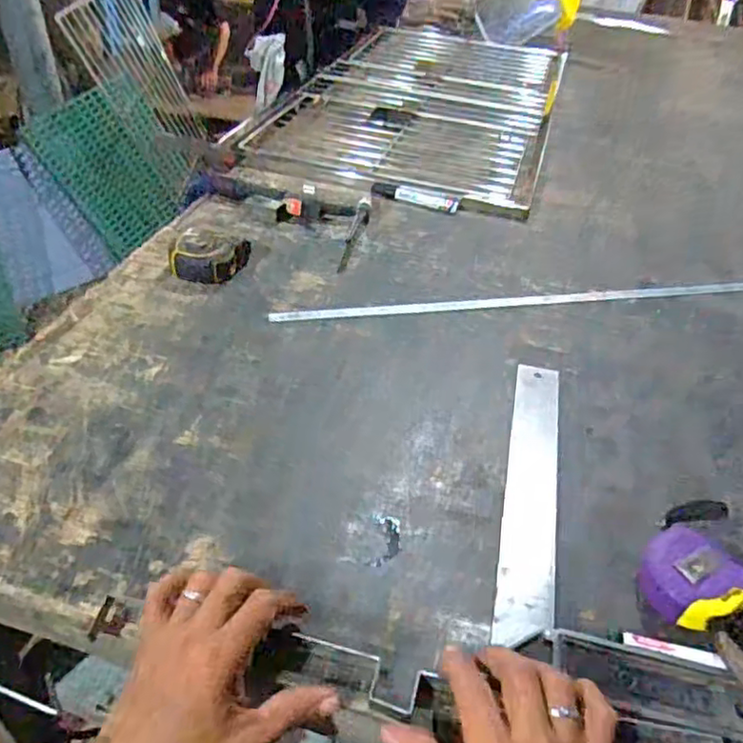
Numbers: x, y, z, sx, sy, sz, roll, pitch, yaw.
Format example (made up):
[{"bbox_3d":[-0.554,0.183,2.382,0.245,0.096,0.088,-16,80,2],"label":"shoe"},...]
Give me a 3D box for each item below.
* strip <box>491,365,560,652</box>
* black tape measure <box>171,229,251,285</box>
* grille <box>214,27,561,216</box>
[{"bbox_3d":[0.143,0.095,0.570,0.045,0.006,0.320,13,40,7],"label":"strip"},{"bbox_3d":[-0.197,-0.140,0.781,0.079,0.040,0.078,13,41,9],"label":"black tape measure"},{"bbox_3d":[0.131,-0.595,1.365,0.515,0.026,0.976,15,41,11],"label":"grille"}]

